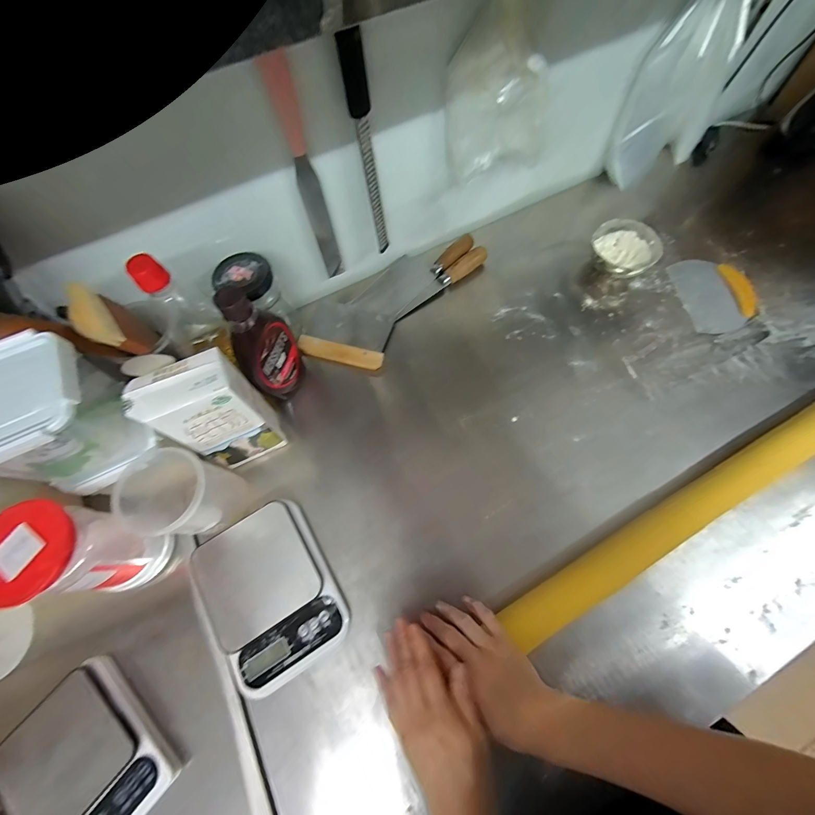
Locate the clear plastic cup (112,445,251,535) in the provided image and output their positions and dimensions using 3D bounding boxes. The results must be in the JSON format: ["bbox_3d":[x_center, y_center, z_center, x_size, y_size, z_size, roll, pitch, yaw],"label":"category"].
[{"bbox_3d":[-0.286,0.114,0.462,0.101,0.134,0.090,-3,67,1],"label":"clear plastic cup"}]

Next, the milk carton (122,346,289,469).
[{"bbox_3d":[-0.240,0.013,0.462,0.104,0.190,0.059,-24,67,-8],"label":"milk carton"}]

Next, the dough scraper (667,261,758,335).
[{"bbox_3d":[0.547,-0.201,0.625,0.121,0.016,0.148,-5,66,0],"label":"dough scraper"}]

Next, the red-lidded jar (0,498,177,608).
[{"bbox_3d":[-0.374,0.170,0.415,0.087,0.159,0.090,-1,67,2],"label":"red-lidded jar"}]

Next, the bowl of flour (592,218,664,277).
[{"bbox_3d":[0.390,-0.282,0.646,0.106,0.059,0.105,-1,66,2],"label":"bowl of flour"}]

